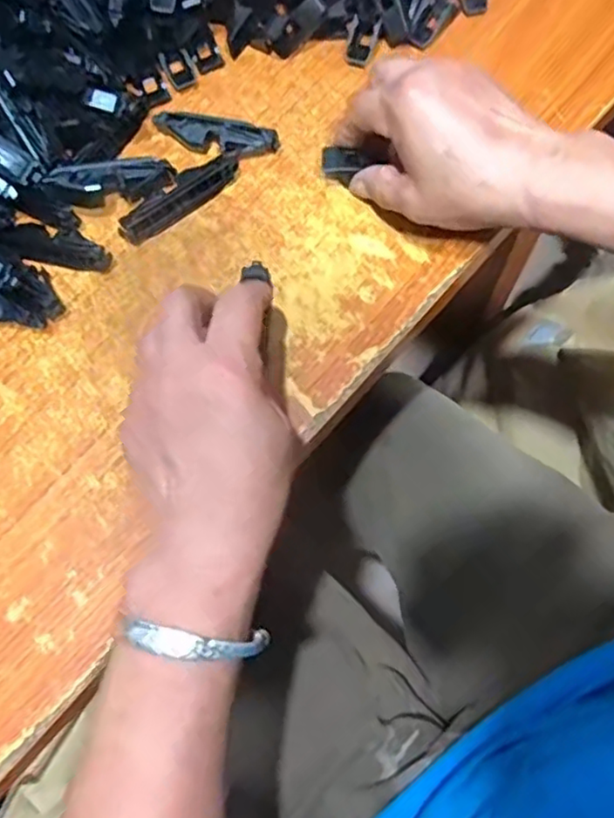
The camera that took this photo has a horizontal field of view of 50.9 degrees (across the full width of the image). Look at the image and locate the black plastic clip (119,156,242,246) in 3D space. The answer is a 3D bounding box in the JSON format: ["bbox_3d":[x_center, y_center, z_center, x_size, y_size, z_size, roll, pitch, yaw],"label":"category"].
[{"bbox_3d":[-0.078,-0.129,0.394,0.081,0.011,0.019,-36,74,-7],"label":"black plastic clip"}]

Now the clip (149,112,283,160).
[{"bbox_3d":[-0.058,-0.171,0.402,0.079,0.015,0.016,11,74,7],"label":"clip"}]

